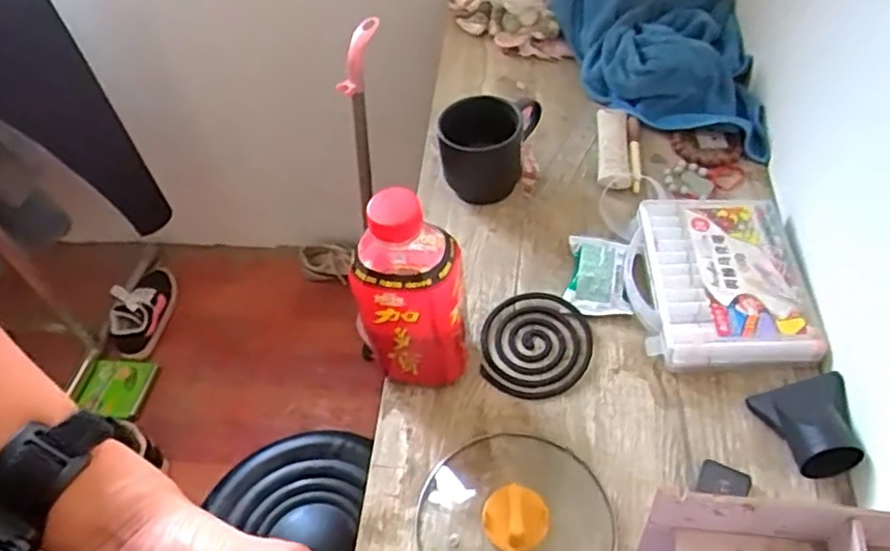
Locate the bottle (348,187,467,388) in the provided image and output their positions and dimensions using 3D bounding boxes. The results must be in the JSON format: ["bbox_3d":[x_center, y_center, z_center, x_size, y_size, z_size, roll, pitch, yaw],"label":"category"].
[{"bbox_3d":[-0.025,0.015,0.584,0.086,0.216,0.076,6,53,10],"label":"bottle"}]

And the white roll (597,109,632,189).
[{"bbox_3d":[0.197,-0.148,0.802,0.035,0.031,0.120,3,53,7],"label":"white roll"}]

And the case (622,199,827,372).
[{"bbox_3d":[0.261,0.005,0.665,0.162,0.043,0.186,1,53,6],"label":"case"}]

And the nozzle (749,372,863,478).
[{"bbox_3d":[0.300,0.123,0.559,0.065,0.049,0.079,-7,52,0],"label":"nozzle"}]

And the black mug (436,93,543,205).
[{"bbox_3d":[0.048,-0.149,0.781,0.097,0.096,0.096,11,55,13],"label":"black mug"}]

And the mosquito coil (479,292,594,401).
[{"bbox_3d":[0.088,0.067,0.665,0.104,0.011,0.108,-2,52,3],"label":"mosquito coil"}]

